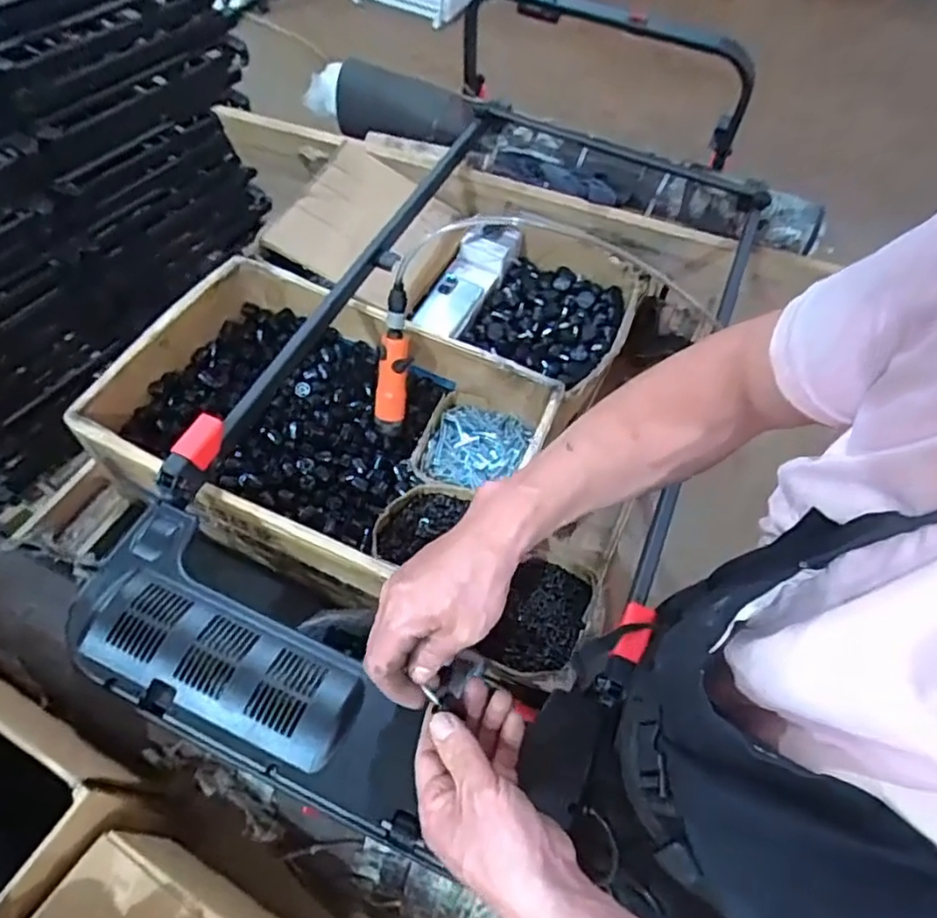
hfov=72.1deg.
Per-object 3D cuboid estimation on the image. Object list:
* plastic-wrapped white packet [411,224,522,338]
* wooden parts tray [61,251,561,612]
[{"bbox_3d":[0.000,-0.299,1.078,0.094,0.044,0.252,30,74,14],"label":"plastic-wrapped white packet"},{"bbox_3d":[-0.187,-0.046,0.845,0.530,0.114,0.363,25,59,11],"label":"wooden parts tray"}]

